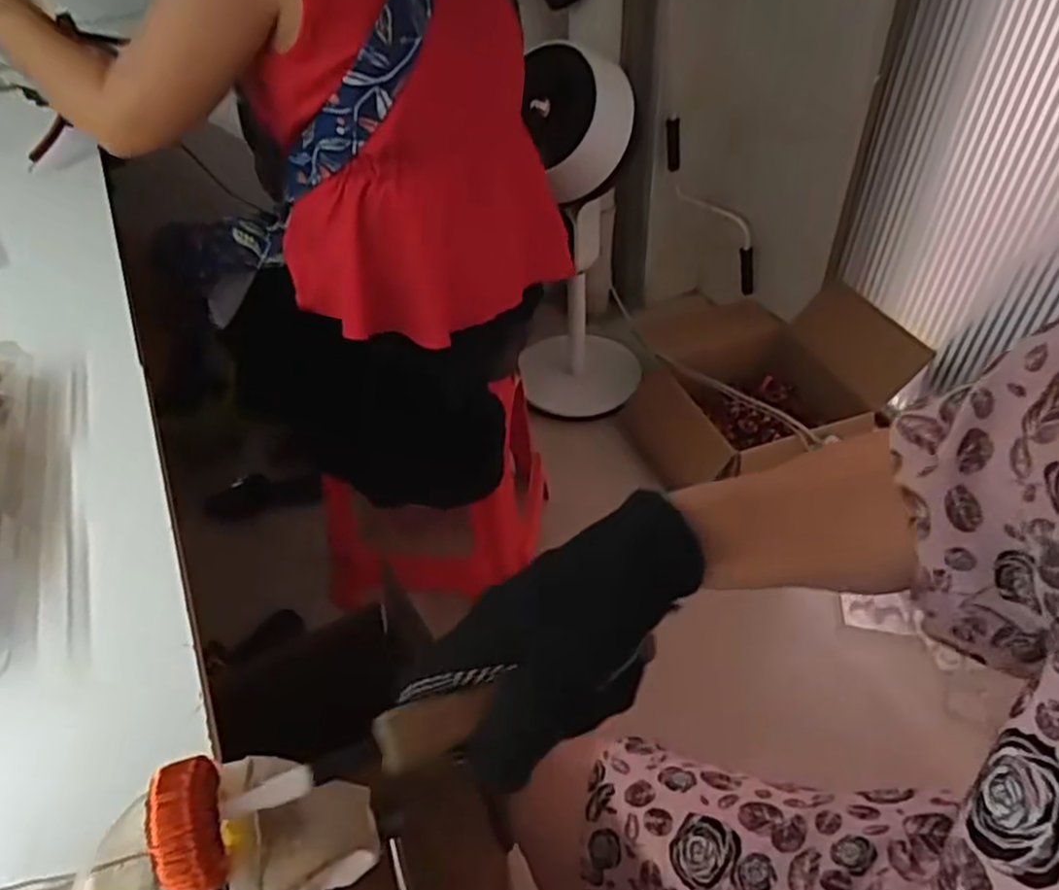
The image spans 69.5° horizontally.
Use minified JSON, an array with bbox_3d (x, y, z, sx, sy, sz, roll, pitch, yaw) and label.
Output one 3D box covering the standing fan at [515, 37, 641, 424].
[{"bbox_3d":[0.111,-0.394,1.553,0.271,0.747,0.270,0,42,2],"label":"standing fan"}]

